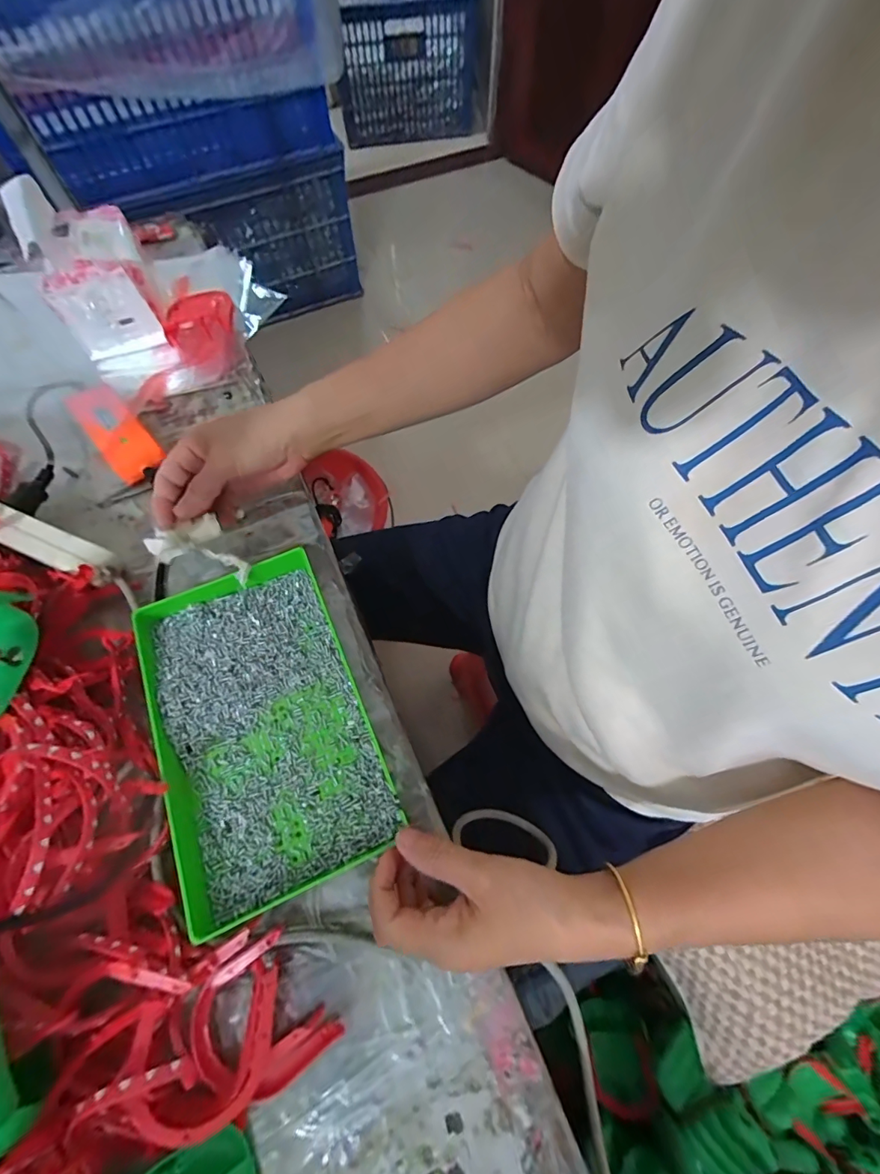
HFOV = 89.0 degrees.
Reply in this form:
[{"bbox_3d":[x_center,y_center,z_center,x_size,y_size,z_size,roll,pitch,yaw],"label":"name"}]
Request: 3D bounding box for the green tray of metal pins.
[{"bbox_3d":[-0.140,0.100,0.346,0.150,0.023,0.241,-21,67,-13],"label":"green tray of metal pins"}]

